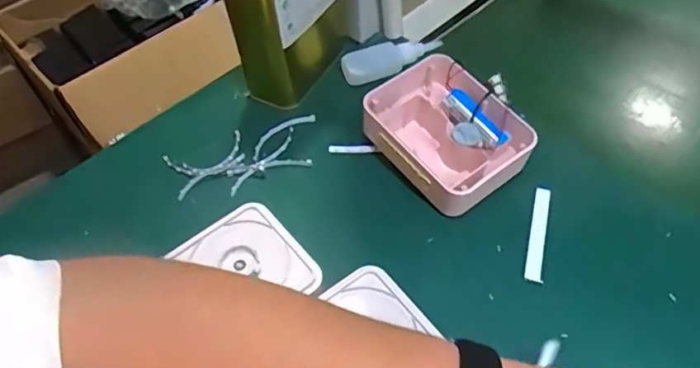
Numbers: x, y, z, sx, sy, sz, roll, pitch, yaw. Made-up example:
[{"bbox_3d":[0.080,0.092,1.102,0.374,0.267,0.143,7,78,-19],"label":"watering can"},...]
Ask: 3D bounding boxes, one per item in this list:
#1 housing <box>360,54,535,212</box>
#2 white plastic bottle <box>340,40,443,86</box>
[{"bbox_3d":[0.083,-0.042,0.493,0.108,0.056,0.129,-32,56,-19],"label":"housing"},{"bbox_3d":[0.044,-0.129,0.575,0.107,0.023,0.028,-16,52,-8],"label":"white plastic bottle"}]

